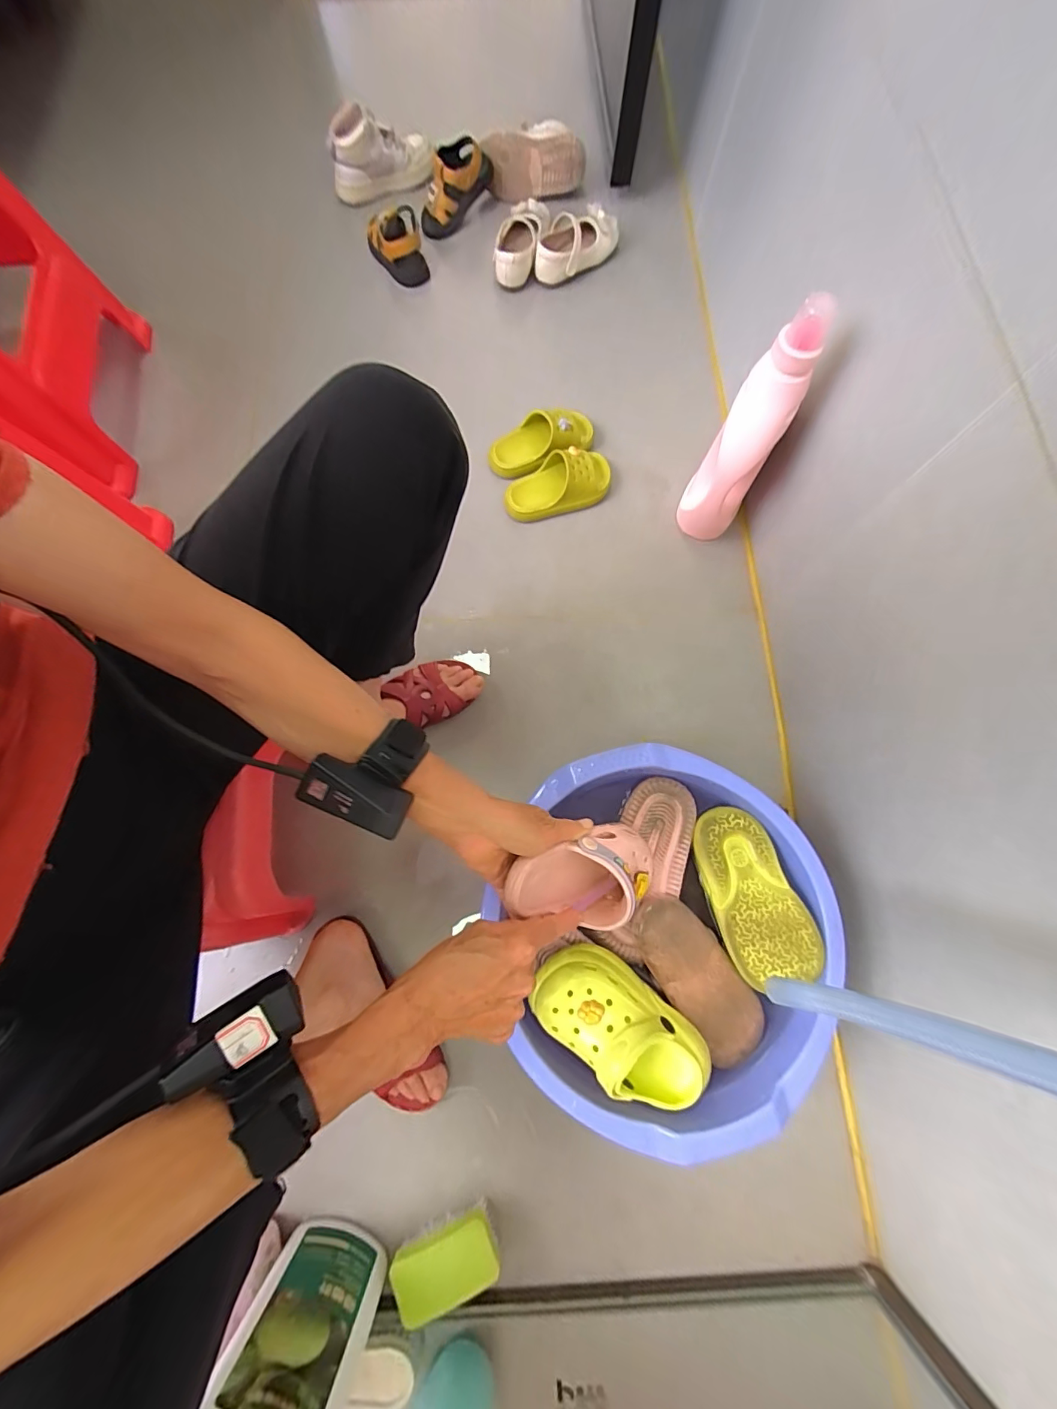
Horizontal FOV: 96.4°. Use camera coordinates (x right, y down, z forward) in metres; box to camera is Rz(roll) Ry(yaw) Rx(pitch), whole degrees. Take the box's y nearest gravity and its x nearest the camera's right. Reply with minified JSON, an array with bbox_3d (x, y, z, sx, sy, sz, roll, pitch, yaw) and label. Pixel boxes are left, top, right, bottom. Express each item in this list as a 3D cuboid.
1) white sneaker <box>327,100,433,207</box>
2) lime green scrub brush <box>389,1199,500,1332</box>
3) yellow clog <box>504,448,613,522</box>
[{"bbox_3d":[-0.277,-1.032,0.908,0.194,0.128,0.074,5,75,1],"label":"white sneaker"},{"bbox_3d":[-0.088,0.592,0.507,0.112,0.050,0.062,-24,77,-7],"label":"lime green scrub brush"},{"bbox_3d":[0.044,-0.351,0.749,0.171,0.061,0.087,-18,76,-5],"label":"yellow clog"}]

